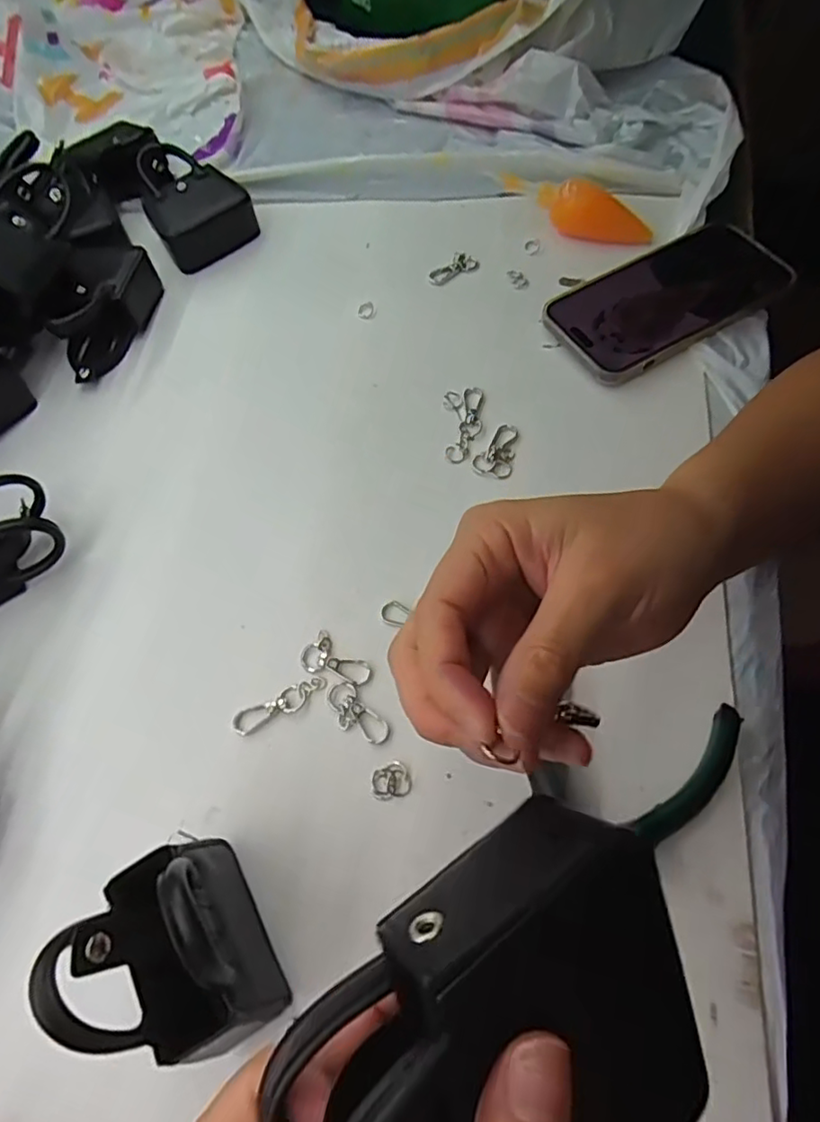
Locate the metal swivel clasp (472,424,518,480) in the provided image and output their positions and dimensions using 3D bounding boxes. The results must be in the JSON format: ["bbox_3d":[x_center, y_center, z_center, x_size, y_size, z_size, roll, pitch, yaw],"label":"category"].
[{"bbox_3d":[0.055,-0.070,0.386,0.024,0.006,0.040,12,65,12],"label":"metal swivel clasp"}]

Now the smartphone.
[{"bbox_3d":[0.173,-0.182,0.416,0.165,0.015,0.086,-33,64,-10],"label":"smartphone"}]

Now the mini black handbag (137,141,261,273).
[{"bbox_3d":[-0.181,-0.294,0.505,0.075,0.044,0.099,-33,64,-10],"label":"mini black handbag"}]

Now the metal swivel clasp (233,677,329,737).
[{"bbox_3d":[-0.069,0.075,0.324,0.052,0.004,0.014,-25,63,-6],"label":"metal swivel clasp"}]

